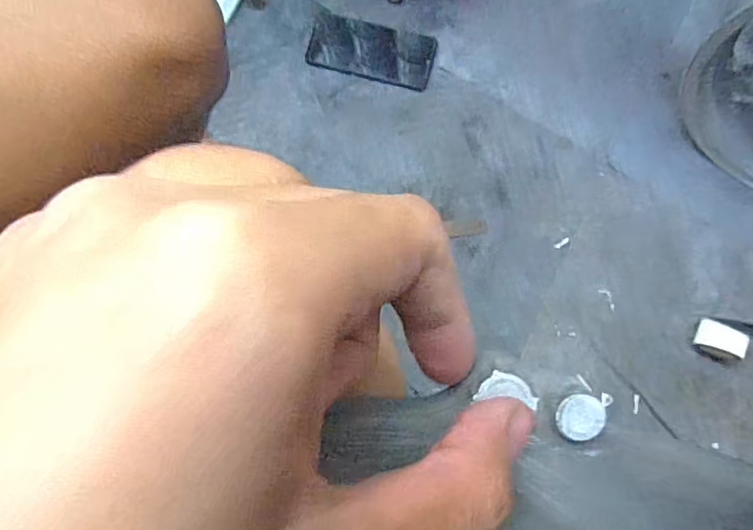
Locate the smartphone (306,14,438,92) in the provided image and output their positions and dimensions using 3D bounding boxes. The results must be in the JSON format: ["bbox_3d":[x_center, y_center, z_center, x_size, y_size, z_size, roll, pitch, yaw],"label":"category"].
[{"bbox_3d":[-0.006,-0.288,0.689,0.166,0.004,0.079,15,81,1],"label":"smartphone"}]

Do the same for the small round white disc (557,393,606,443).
[{"bbox_3d":[0.049,0.036,0.121,0.011,0.004,0.011,0,81,-1],"label":"small round white disc"}]

